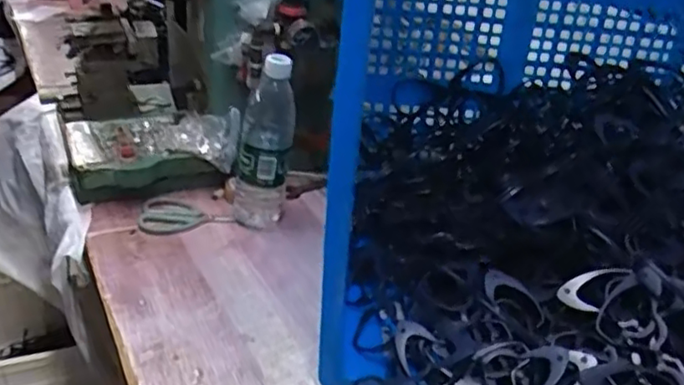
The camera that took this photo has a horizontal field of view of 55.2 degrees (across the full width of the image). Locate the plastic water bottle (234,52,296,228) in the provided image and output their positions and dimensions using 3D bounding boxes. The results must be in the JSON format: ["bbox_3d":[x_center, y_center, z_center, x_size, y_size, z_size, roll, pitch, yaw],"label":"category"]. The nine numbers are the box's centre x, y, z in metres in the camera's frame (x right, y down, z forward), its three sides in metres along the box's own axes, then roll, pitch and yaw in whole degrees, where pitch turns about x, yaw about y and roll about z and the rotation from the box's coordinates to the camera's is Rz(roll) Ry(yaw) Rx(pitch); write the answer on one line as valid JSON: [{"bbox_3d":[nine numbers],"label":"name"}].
[{"bbox_3d":[-0.103,-0.065,0.843,0.081,0.222,0.072,1,29,-8],"label":"plastic water bottle"}]

